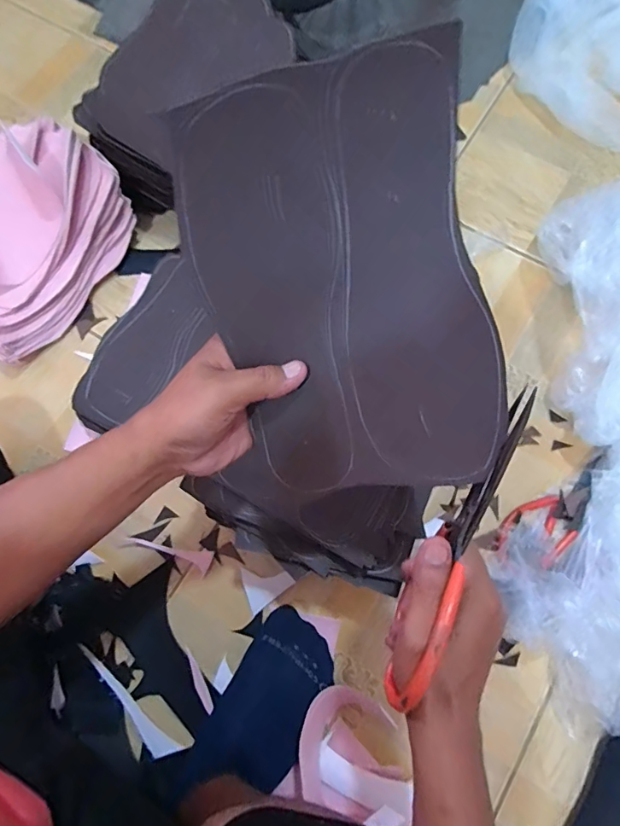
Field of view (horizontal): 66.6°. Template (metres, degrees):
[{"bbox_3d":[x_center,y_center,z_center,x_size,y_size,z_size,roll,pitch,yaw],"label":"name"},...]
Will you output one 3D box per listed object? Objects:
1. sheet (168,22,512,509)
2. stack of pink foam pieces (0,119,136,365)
[{"bbox_3d":[0.022,-0.070,0.295,0.169,0.036,0.241,-12,105,11],"label":"sheet"},{"bbox_3d":[-0.382,-0.234,0.605,0.221,0.123,0.289,31,78,9],"label":"stack of pink foam pieces"}]

